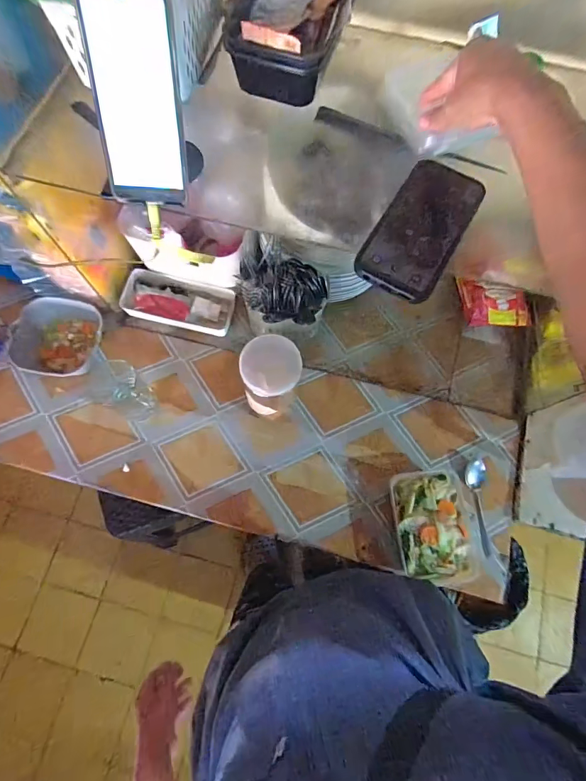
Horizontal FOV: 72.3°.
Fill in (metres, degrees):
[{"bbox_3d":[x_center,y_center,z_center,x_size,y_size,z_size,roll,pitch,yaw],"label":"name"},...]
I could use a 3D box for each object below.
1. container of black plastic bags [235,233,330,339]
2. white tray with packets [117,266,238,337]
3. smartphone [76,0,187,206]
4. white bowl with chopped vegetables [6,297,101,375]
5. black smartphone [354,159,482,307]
[{"bbox_3d":[-0.015,-0.158,0.689,0.142,0.160,0.113,-3,73,-3],"label":"container of black plastic bags"},{"bbox_3d":[-0.215,-0.167,0.754,0.203,0.044,0.094,12,73,2],"label":"white tray with packets"},{"bbox_3d":[-0.140,-0.257,0.364,0.075,0.159,0.009,2,36,-1],"label":"smartphone"},{"bbox_3d":[-0.420,-0.095,0.720,0.137,0.058,0.139,12,73,2],"label":"white bowl with chopped vegetables"},{"bbox_3d":[0.135,-0.171,0.412,0.080,0.016,0.179,30,74,7],"label":"black smartphone"}]

